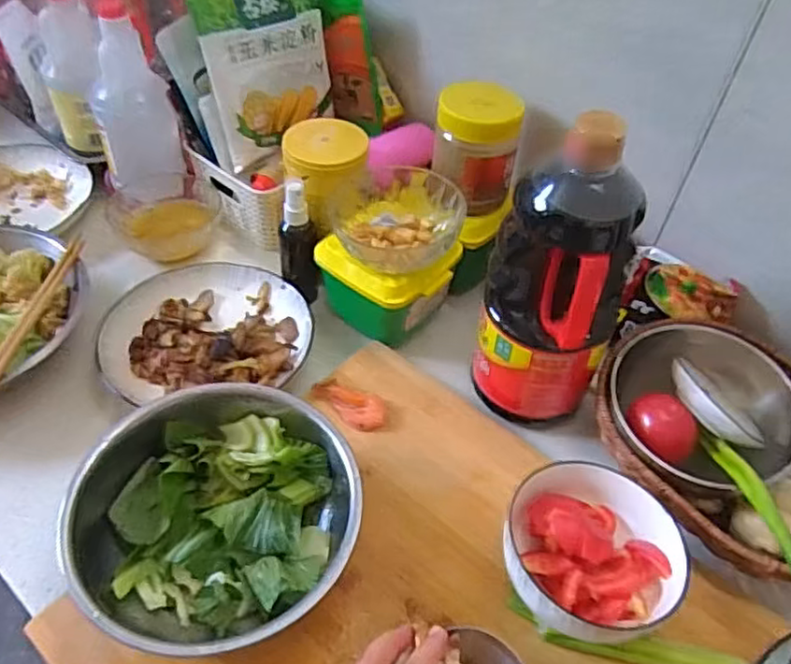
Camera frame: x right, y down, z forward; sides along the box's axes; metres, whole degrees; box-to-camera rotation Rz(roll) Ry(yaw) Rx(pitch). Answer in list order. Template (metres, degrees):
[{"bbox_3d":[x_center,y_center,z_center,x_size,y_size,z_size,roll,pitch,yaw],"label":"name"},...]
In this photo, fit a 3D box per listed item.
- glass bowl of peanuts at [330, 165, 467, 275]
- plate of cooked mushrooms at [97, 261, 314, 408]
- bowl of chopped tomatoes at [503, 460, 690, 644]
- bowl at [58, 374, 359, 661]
[{"bbox_3d":[0.001,-0.107,0.619,0.118,0.062,0.124,4,46,-3],"label":"glass bowl of peanuts"},{"bbox_3d":[-0.184,-0.005,0.646,0.190,0.030,0.162,-7,48,-13],"label":"plate of cooked mushrooms"},{"bbox_3d":[0.135,0.163,0.470,0.118,0.060,0.123,3,46,-3],"label":"bowl of chopped tomatoes"},{"bbox_3d":[-0.128,0.136,0.475,0.190,0.065,0.195,3,46,-3],"label":"bowl"}]

